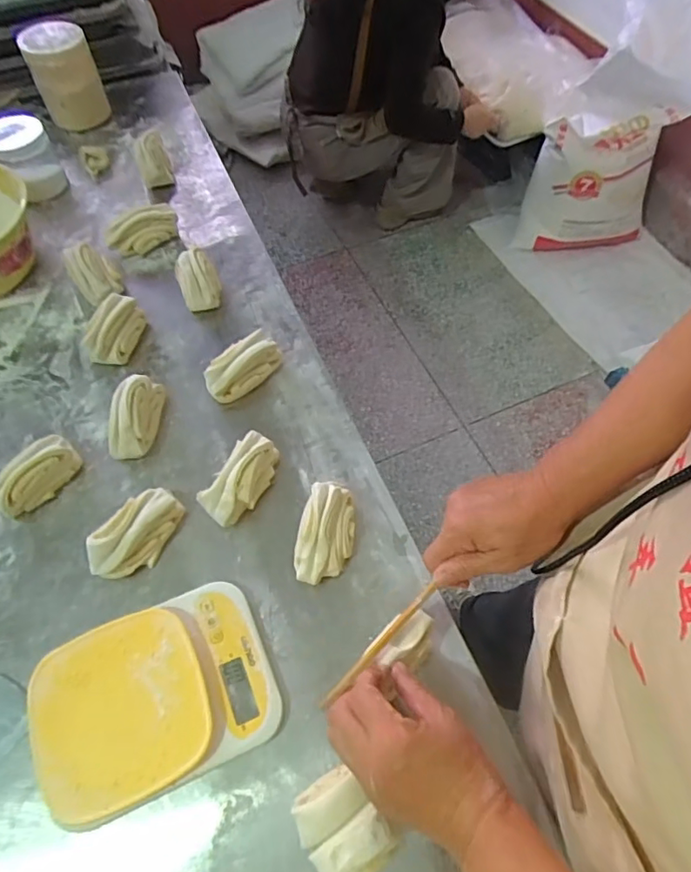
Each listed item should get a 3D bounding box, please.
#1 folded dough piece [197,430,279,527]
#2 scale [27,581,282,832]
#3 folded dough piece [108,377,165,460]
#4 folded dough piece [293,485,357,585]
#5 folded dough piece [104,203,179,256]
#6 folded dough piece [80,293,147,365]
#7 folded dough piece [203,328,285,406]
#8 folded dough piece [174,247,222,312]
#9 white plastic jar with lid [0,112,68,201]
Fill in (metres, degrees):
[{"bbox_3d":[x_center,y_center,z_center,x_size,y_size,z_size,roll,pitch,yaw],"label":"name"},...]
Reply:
[{"bbox_3d":[-0.109,0.045,0.581,0.045,0.045,0.100,27,63,15],"label":"folded dough piece"},{"bbox_3d":[-0.165,0.228,0.482,0.191,0.034,0.143,-22,62,-12],"label":"scale"},{"bbox_3d":[-0.238,-0.023,0.617,0.049,0.050,0.100,2,60,1],"label":"folded dough piece"},{"bbox_3d":[-0.018,0.097,0.547,0.053,0.042,0.100,11,60,6],"label":"folded dough piece"},{"bbox_3d":[-0.286,-0.289,0.770,0.103,0.047,0.051,-23,62,-13],"label":"folded dough piece"},{"bbox_3d":[-0.285,-0.132,0.682,0.051,0.047,0.091,13,61,7],"label":"folded dough piece"},{"bbox_3d":[-0.124,-0.083,0.652,0.048,0.045,0.098,37,66,19],"label":"folded dough piece"},{"bbox_3d":[-0.195,-0.207,0.726,0.050,0.044,0.089,-20,62,-11],"label":"folded dough piece"},{"bbox_3d":[-0.478,-0.414,0.824,0.084,0.093,0.087,0,60,0],"label":"white plastic jar with lid"}]

